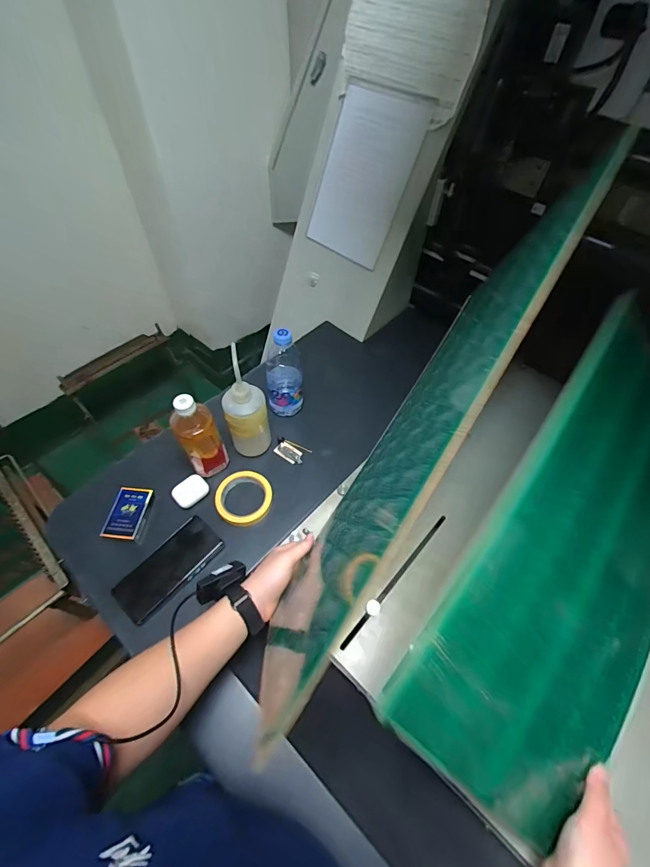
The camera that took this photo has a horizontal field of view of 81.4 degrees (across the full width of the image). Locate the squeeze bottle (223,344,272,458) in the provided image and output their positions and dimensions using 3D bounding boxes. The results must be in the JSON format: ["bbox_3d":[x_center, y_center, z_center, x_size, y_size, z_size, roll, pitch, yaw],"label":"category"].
[{"bbox_3d":[-0.138,-0.043,0.654,0.068,0.199,0.064,-17,58,-12],"label":"squeeze bottle"}]

